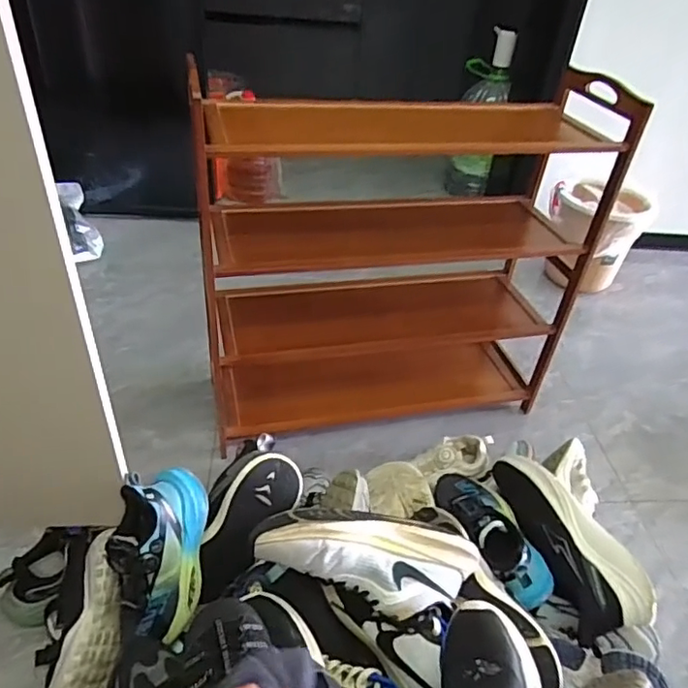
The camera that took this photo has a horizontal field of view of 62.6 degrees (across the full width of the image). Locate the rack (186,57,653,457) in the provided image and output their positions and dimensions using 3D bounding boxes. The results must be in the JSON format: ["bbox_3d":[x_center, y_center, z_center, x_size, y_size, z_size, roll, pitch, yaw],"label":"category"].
[{"bbox_3d":[0.089,-0.131,1.077,0.675,0.610,0.265,-5,40,-13],"label":"rack"}]

